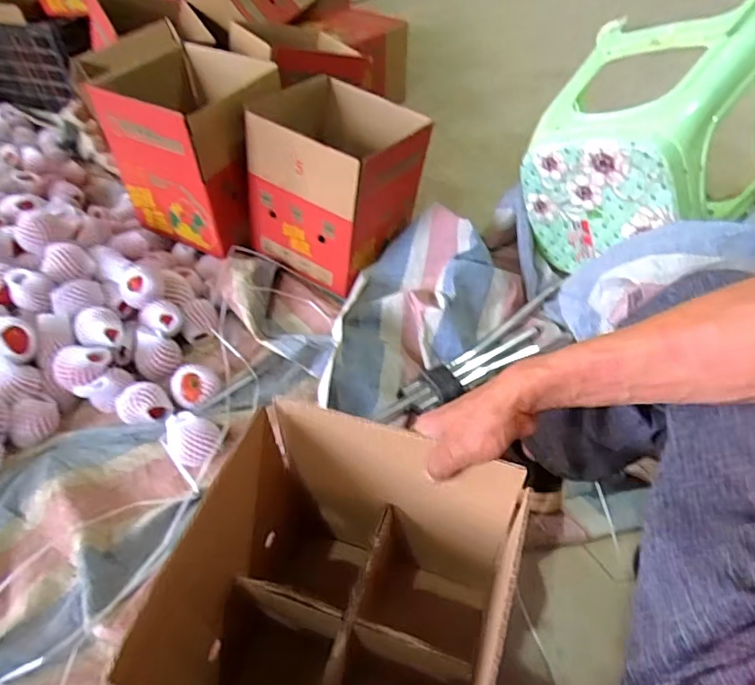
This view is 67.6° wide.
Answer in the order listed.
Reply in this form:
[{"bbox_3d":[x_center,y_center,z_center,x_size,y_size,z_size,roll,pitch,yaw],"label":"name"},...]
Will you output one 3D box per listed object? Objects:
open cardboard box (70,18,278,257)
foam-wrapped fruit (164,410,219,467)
[{"bbox_3d":[-0.347,-0.387,1.135,0.286,0.286,0.271,18,48,21],"label":"open cardboard box"},{"bbox_3d":[-0.277,0.144,0.846,0.073,0.063,0.059,-13,45,-10],"label":"foam-wrapped fruit"}]

